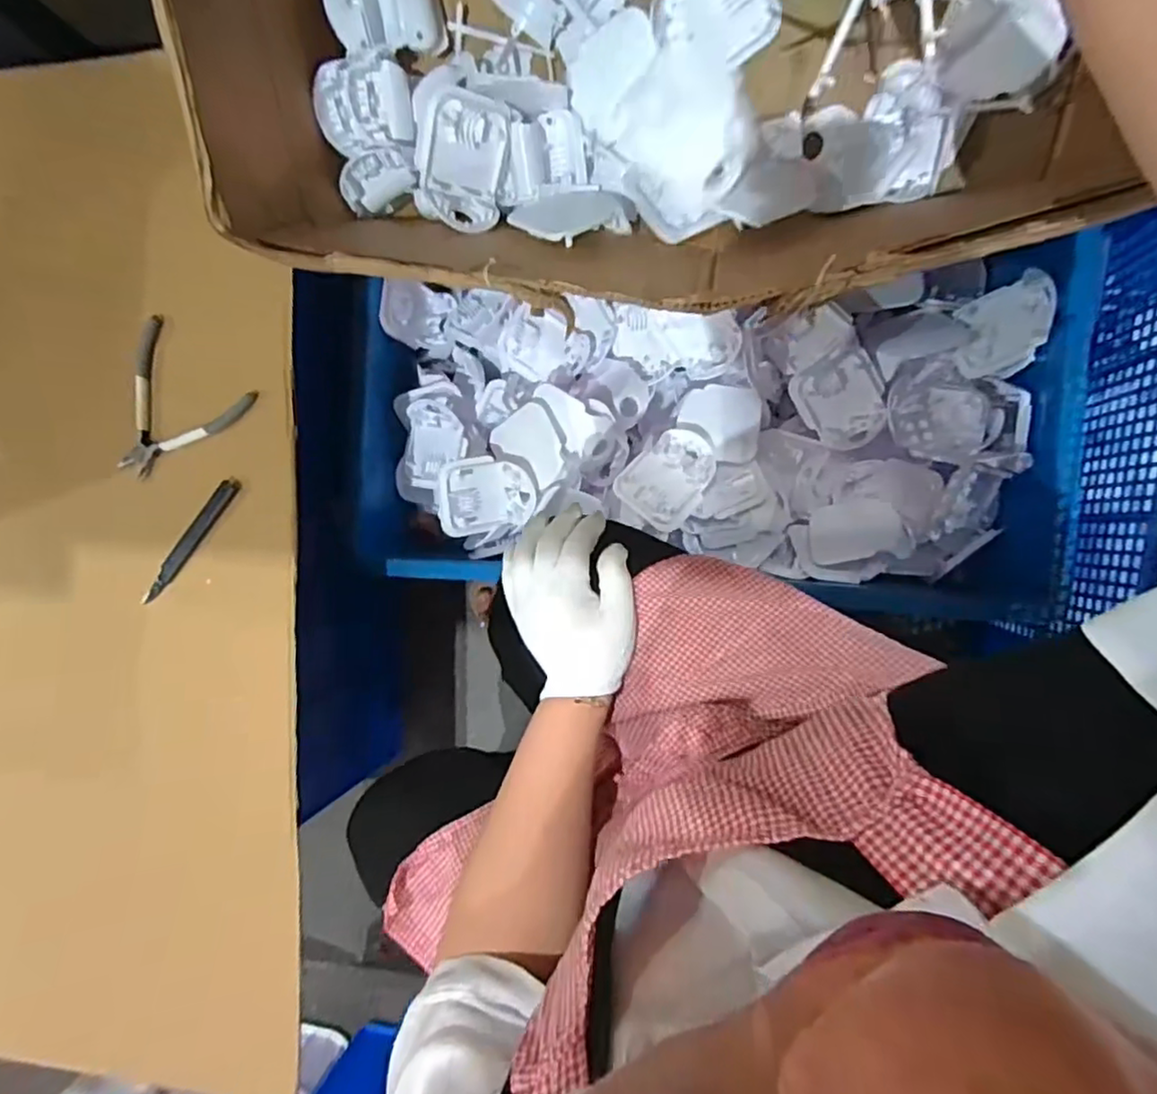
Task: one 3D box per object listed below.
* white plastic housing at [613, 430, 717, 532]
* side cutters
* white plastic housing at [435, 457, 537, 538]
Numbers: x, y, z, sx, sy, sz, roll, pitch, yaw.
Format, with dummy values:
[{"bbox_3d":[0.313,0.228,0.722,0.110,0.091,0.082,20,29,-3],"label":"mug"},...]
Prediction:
[{"bbox_3d":[0.103,-0.079,0.718,0.085,0.025,0.107,43,98,5],"label":"white plastic housing"},{"bbox_3d":[-0.389,-0.129,0.605,0.125,0.018,0.134,40,97,6],"label":"side cutters"},{"bbox_3d":[-0.105,-0.056,0.733,0.104,0.030,0.086,-6,111,-18],"label":"white plastic housing"}]

